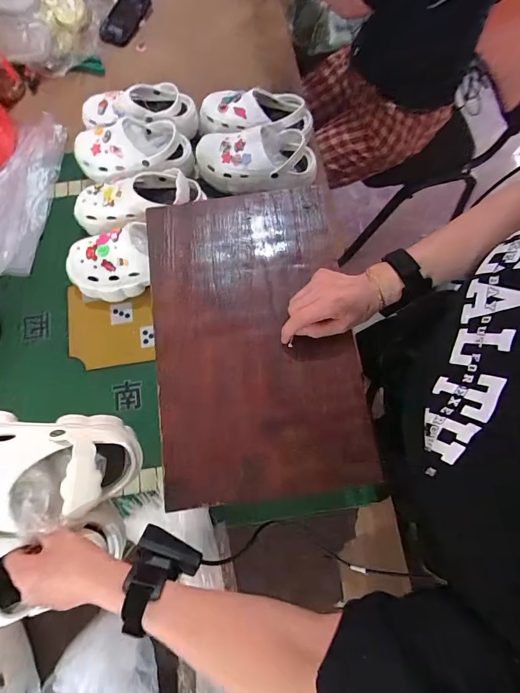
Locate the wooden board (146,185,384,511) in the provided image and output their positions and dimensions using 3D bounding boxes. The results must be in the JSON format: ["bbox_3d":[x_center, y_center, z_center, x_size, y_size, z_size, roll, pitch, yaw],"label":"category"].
[{"bbox_3d":[-0.007,-0.023,0.468,0.243,0.023,0.397,-7,73,-1],"label":"wooden board"}]

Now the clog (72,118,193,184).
[{"bbox_3d":[-0.273,-0.425,0.787,0.246,0.088,0.111,-10,73,-2],"label":"clog"}]

